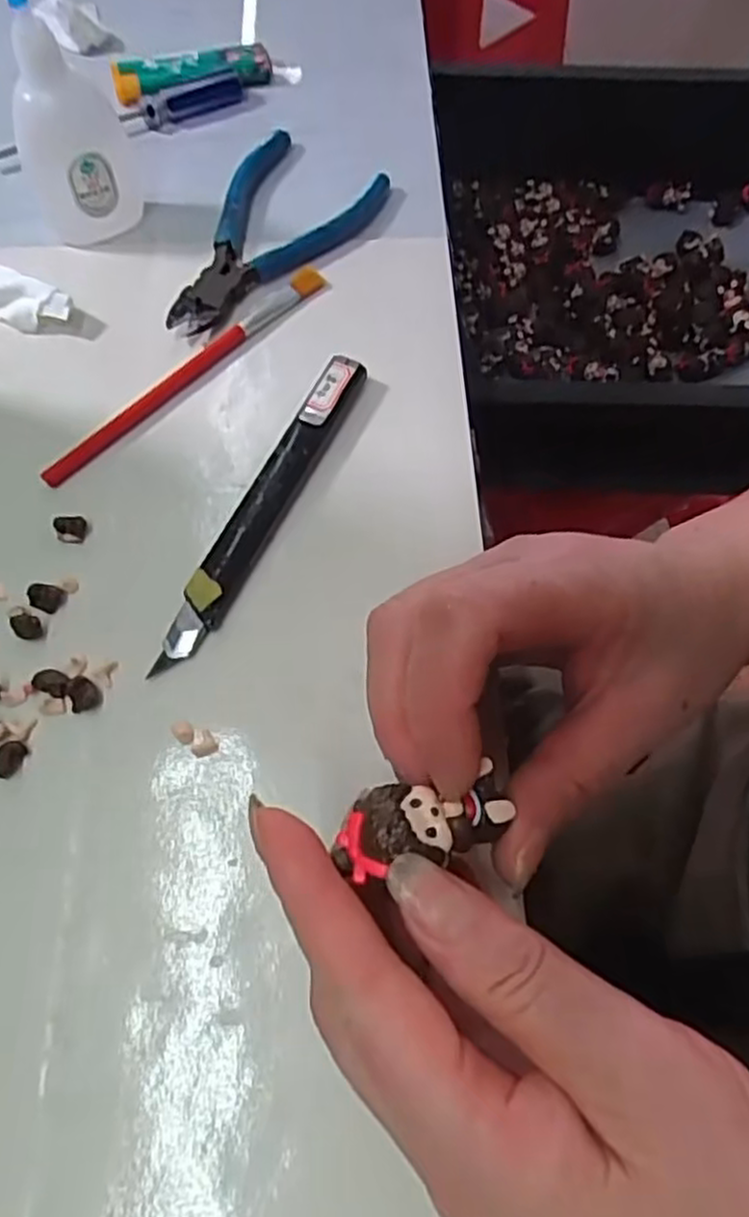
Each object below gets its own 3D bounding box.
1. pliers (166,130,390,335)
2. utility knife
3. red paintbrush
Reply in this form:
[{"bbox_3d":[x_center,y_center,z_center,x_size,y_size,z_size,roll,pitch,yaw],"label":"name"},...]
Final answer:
[{"bbox_3d":[-0.050,-0.161,0.331,0.061,0.016,0.117,32,66,11],"label":"pliers"},{"bbox_3d":[-0.039,-0.038,0.274,0.016,0.014,0.135,24,65,8],"label":"utility knife"},{"bbox_3d":[-0.073,-0.096,0.304,0.010,0.008,0.143,40,68,15],"label":"red paintbrush"}]

